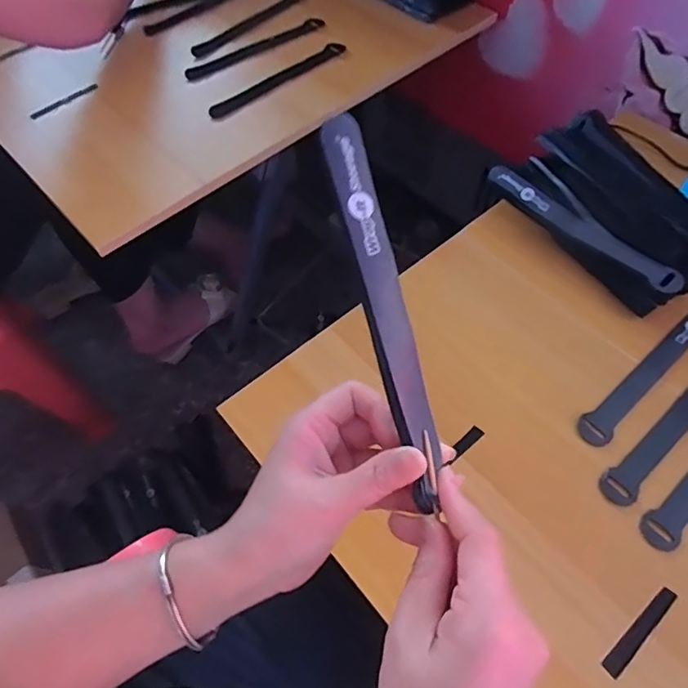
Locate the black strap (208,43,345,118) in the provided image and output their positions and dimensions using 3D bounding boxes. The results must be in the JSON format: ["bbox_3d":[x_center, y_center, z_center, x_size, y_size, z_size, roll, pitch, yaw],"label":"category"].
[{"bbox_3d":[-0.075,-0.319,0.604,0.026,0.005,0.211,35,66,20],"label":"black strap"}]

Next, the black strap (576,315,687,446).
[{"bbox_3d":[0.266,0.017,0.428,0.201,0.004,0.024,-34,65,-21],"label":"black strap"}]

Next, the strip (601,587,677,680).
[{"bbox_3d":[0.191,0.183,0.324,0.068,0.004,0.012,-36,65,-22],"label":"strip"}]

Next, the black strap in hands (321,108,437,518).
[{"bbox_3d":[0.021,-0.015,0.254,0.023,0.009,0.192,-15,91,-11],"label":"black strap in hands"}]

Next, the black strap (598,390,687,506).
[{"bbox_3d":[0.269,0.055,0.404,0.201,0.004,0.024,-36,65,-22],"label":"black strap"}]

